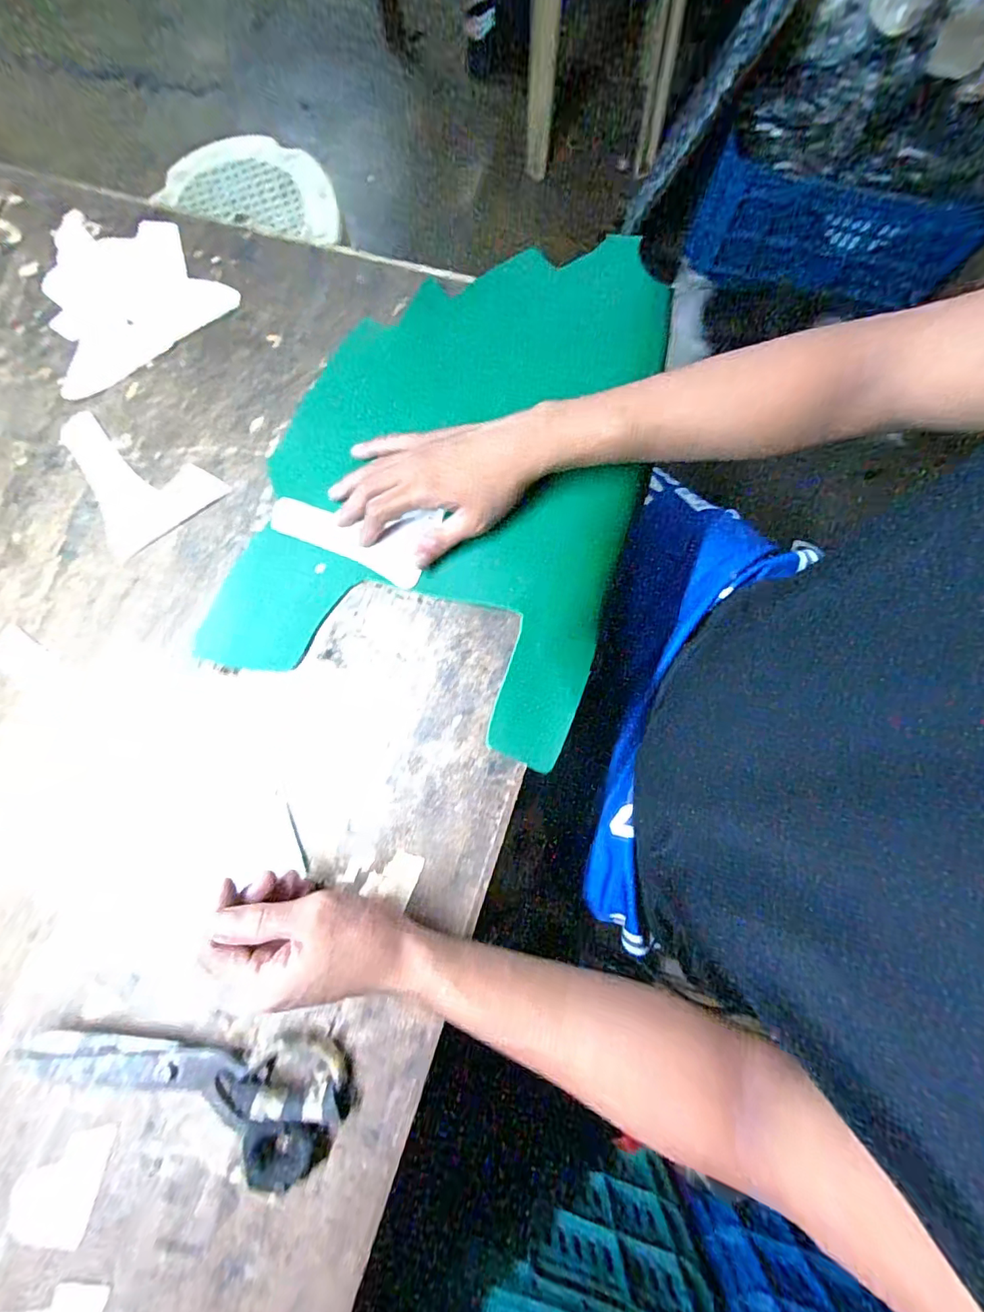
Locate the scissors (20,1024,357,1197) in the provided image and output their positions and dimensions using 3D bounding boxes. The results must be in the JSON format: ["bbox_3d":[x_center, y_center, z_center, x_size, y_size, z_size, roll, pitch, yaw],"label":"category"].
[{"bbox_3d":[-0.215,0.313,0.360,0.224,0.020,0.086,1,80,3],"label":"scissors"}]

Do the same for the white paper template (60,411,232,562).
[{"bbox_3d":[-0.312,-0.169,0.453,0.104,0.005,0.138,-34,82,-2],"label":"white paper template"}]

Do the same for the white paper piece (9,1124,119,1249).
[{"bbox_3d":[-0.303,0.368,0.360,0.057,0.004,0.071,10,76,3],"label":"white paper piece"}]

